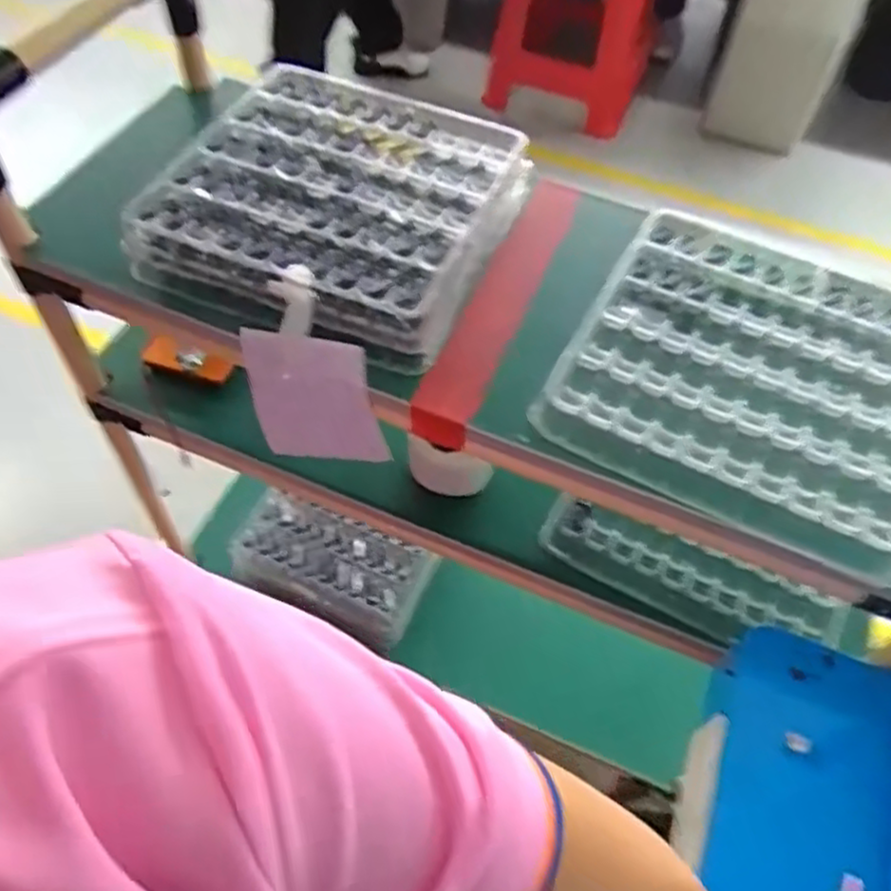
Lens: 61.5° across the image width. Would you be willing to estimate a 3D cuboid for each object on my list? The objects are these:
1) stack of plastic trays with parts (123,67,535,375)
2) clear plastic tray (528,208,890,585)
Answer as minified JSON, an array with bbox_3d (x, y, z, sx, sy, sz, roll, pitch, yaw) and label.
[{"bbox_3d":[-0.088,-0.206,0.623,0.262,0.055,0.270,19,57,9],"label":"stack of plastic trays with parts"},{"bbox_3d":[0.241,-0.072,0.577,0.252,0.035,0.292,25,58,13],"label":"clear plastic tray"}]

